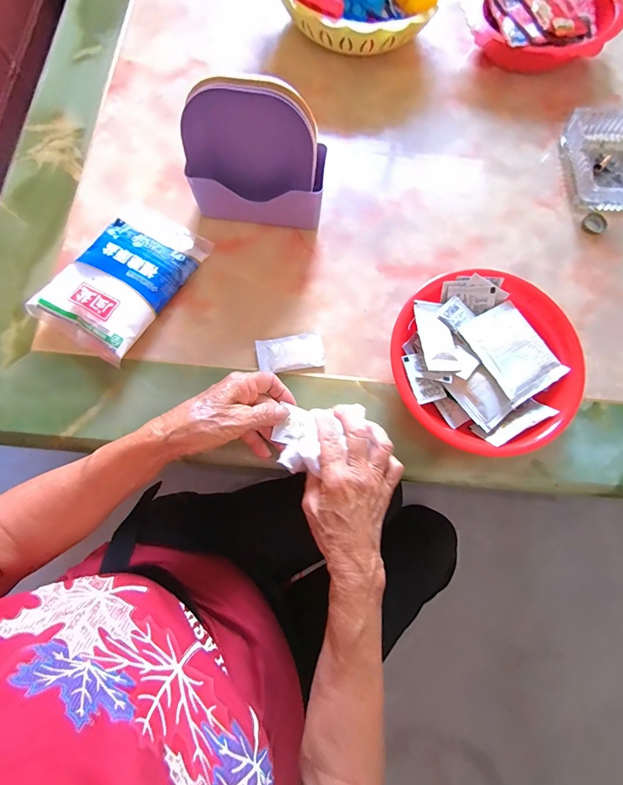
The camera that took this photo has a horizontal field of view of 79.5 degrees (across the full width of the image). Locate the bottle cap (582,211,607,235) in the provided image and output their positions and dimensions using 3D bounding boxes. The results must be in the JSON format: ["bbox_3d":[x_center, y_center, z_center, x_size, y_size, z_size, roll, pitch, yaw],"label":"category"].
[{"bbox_3d":[0.346,-0.207,0.457,0.025,0.009,0.024,0,77,-1],"label":"bottle cap"}]

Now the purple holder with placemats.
[{"bbox_3d":[-0.056,-0.236,0.384,0.139,0.123,0.066,8,77,1],"label":"purple holder with placemats"}]

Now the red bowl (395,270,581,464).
[{"bbox_3d":[0.178,-0.033,0.393,0.183,0.041,0.188,0,77,-1],"label":"red bowl"}]

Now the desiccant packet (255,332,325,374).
[{"bbox_3d":[-0.022,-0.042,0.404,0.071,0.008,0.038,-8,77,-3],"label":"desiccant packet"}]

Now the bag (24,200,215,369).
[{"bbox_3d":[-0.200,-0.125,0.403,0.113,0.030,0.171,31,78,6],"label":"bag"}]

